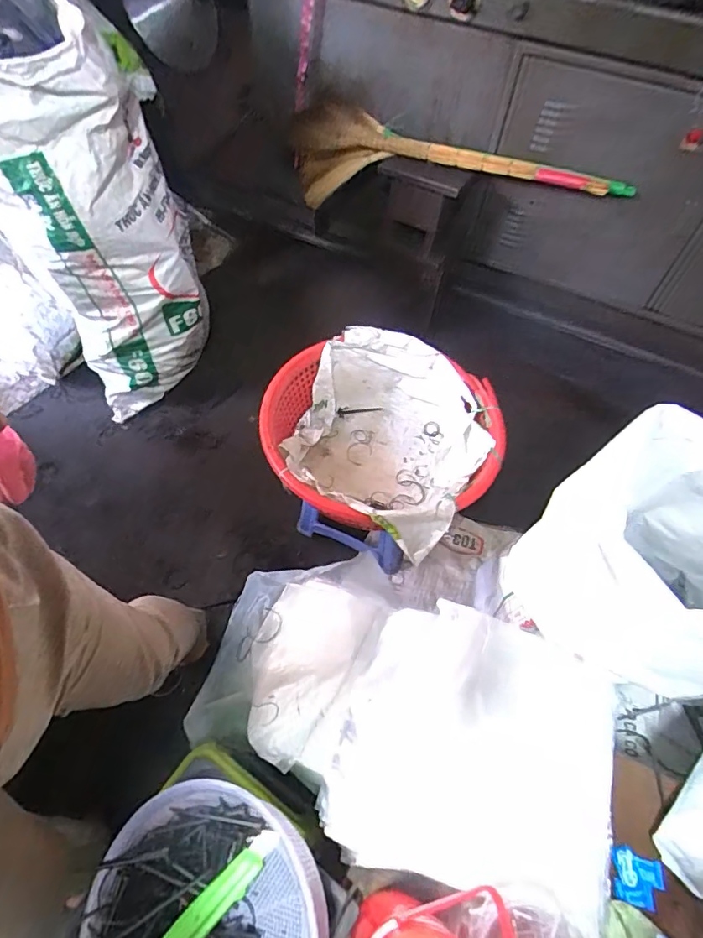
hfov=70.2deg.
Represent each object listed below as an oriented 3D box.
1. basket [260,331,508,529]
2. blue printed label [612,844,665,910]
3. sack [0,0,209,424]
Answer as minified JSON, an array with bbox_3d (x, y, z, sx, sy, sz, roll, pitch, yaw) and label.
[{"bbox_3d":[0.058,-0.058,1.089,0.477,0.182,0.460,31,61,16],"label":"basket"},{"bbox_3d":[0.341,0.489,0.595,0.057,0.010,0.052,16,58,7],"label":"blue printed label"},{"bbox_3d":[-0.600,-0.507,1.199,0.400,0.823,0.216,-21,61,-15],"label":"sack"}]

